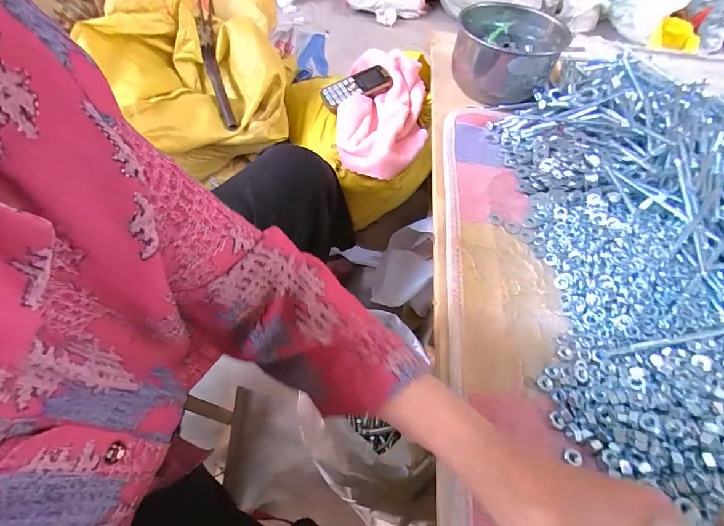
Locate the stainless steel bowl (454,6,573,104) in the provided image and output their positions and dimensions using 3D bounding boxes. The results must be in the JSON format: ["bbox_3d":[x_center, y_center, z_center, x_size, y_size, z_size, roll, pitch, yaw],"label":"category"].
[{"bbox_3d":[0.241,-0.351,0.571,0.163,0.084,0.197,14,58,6],"label":"stainless steel bowl"}]

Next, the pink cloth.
[{"bbox_3d":[0.036,-0.278,0.608,0.152,0.091,0.260,3,58,-1],"label":"pink cloth"}]

